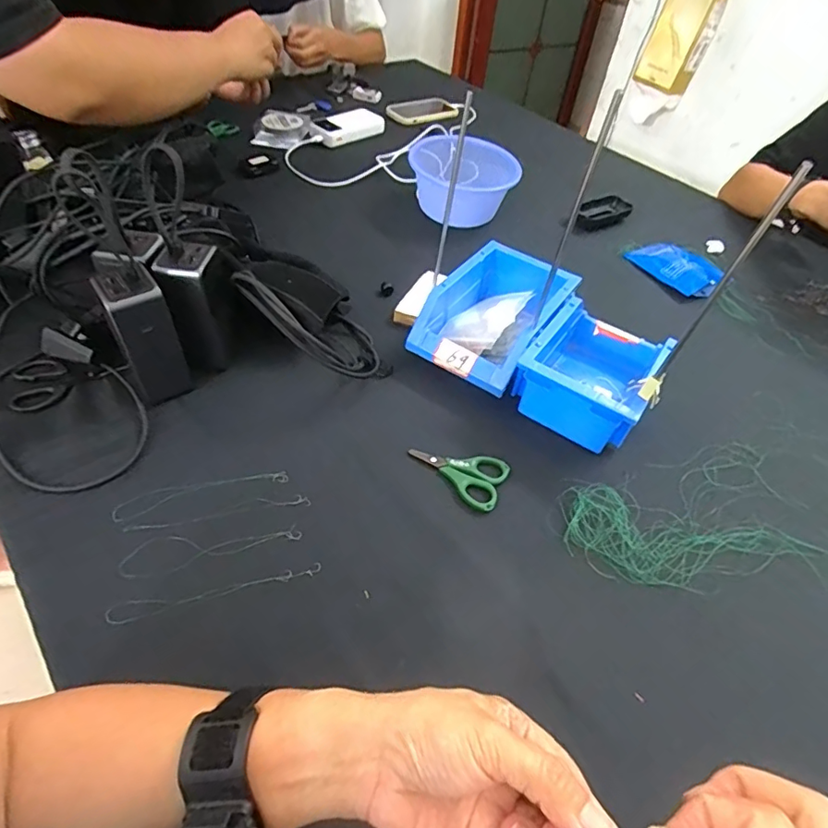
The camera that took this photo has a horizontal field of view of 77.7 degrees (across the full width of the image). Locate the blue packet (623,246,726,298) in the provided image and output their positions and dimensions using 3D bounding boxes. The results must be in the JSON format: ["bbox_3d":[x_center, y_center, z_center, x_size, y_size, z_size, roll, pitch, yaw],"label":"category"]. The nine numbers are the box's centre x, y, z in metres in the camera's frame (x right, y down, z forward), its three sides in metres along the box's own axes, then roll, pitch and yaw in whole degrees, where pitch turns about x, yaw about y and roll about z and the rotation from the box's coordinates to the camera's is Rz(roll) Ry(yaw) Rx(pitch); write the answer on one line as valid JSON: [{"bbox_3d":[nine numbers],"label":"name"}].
[{"bbox_3d":[0.395,-0.223,0.769,0.080,0.024,0.130,-27,56,-26],"label":"blue packet"}]

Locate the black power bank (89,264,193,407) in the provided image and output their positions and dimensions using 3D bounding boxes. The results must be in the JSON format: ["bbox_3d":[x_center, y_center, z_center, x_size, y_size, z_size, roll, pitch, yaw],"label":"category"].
[{"bbox_3d":[-0.258,-0.075,0.498,0.045,0.124,0.053,-26,56,-25],"label":"black power bank"}]

